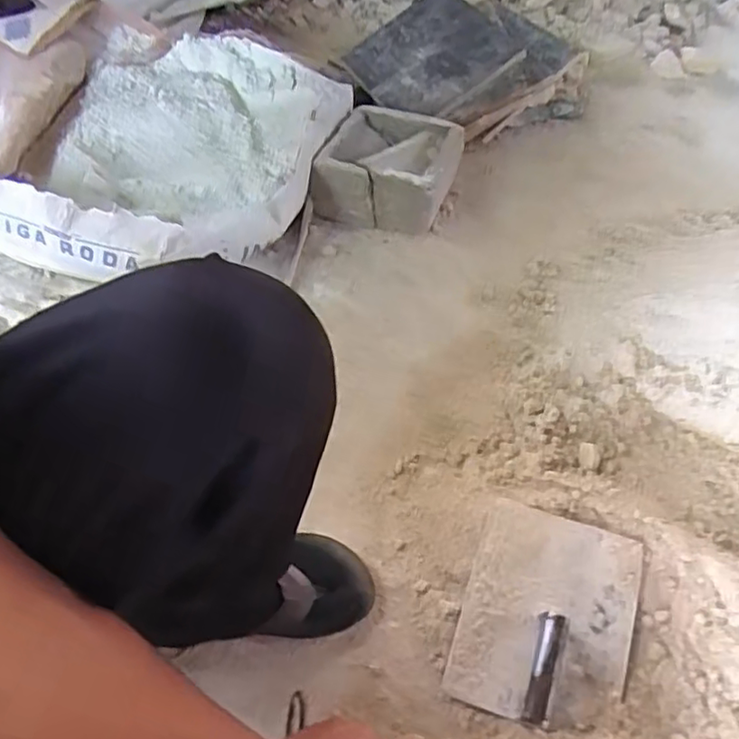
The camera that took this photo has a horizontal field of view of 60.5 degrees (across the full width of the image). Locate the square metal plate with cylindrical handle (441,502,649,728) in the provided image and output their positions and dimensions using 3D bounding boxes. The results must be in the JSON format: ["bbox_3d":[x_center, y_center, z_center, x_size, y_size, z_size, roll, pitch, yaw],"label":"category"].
[{"bbox_3d":[0.185,0.249,0.649,0.171,0.069,0.206,17,56,10],"label":"square metal plate with cylindrical handle"}]

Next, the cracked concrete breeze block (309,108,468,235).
[{"bbox_3d":[0.035,-0.327,1.050,0.201,0.105,0.205,18,56,11],"label":"cracked concrete breeze block"}]

